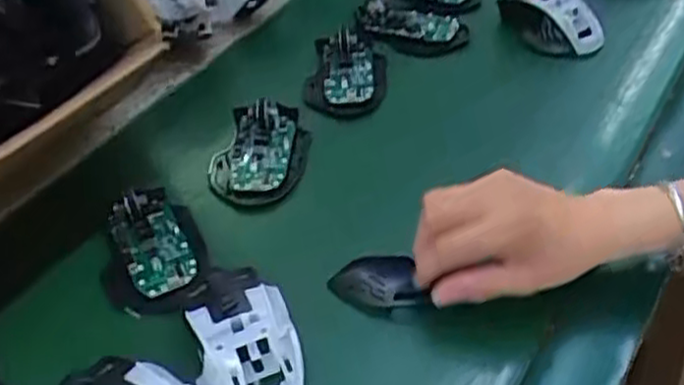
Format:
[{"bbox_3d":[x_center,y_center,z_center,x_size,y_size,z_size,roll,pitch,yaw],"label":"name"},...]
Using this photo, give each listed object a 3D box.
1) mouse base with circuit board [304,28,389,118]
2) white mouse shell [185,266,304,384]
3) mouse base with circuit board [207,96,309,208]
[{"bbox_3d":[0.003,-0.110,0.697,0.076,0.030,0.128,4,44,6],"label":"mouse base with circuit board"},{"bbox_3d":[-0.063,0.088,0.463,0.061,0.038,0.108,-12,44,-11],"label":"white mouse shell"},{"bbox_3d":[-0.068,-0.039,0.615,0.076,0.026,0.121,2,44,4],"label":"mouse base with circuit board"}]

